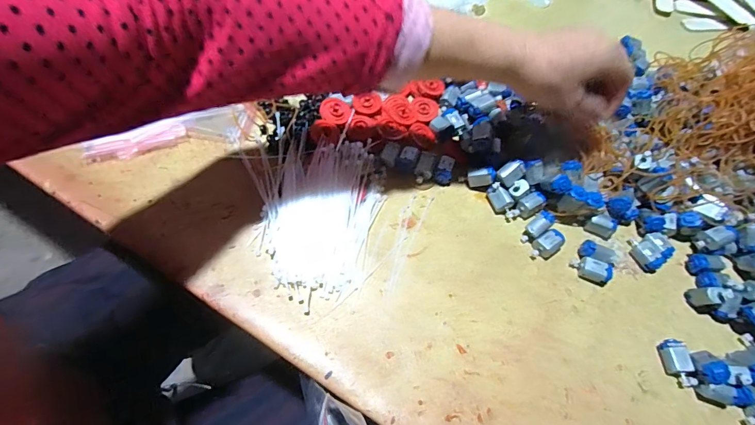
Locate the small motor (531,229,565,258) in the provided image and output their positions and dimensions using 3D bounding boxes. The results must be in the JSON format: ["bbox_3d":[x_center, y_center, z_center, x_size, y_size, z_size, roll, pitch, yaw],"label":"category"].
[{"bbox_3d":[0.166,0.032,0.380,0.032,0.015,0.019,-29,71,-14],"label":"small motor"}]

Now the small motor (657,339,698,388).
[{"bbox_3d":[0.260,0.131,0.335,0.017,0.015,0.038,-4,67,-4],"label":"small motor"}]

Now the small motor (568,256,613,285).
[{"bbox_3d":[0.206,0.055,0.372,0.033,0.017,0.019,21,67,7],"label":"small motor"}]

